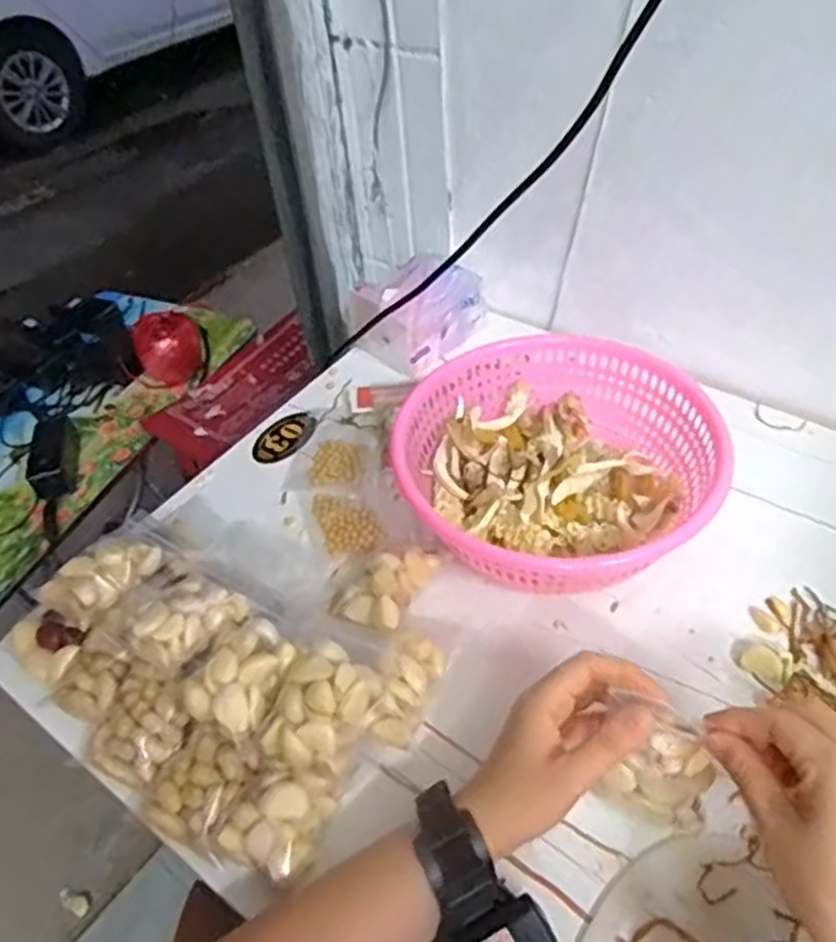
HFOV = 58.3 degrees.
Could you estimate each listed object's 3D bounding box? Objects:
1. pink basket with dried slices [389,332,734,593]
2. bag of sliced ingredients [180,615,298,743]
[{"bbox_3d":[0.118,-0.005,0.606,0.207,0.100,0.241,-24,49,-16],"label":"pink basket with dried slices"},{"bbox_3d":[-0.116,0.138,0.505,0.057,0.034,0.075,20,51,23],"label":"bag of sliced ingredients"}]

